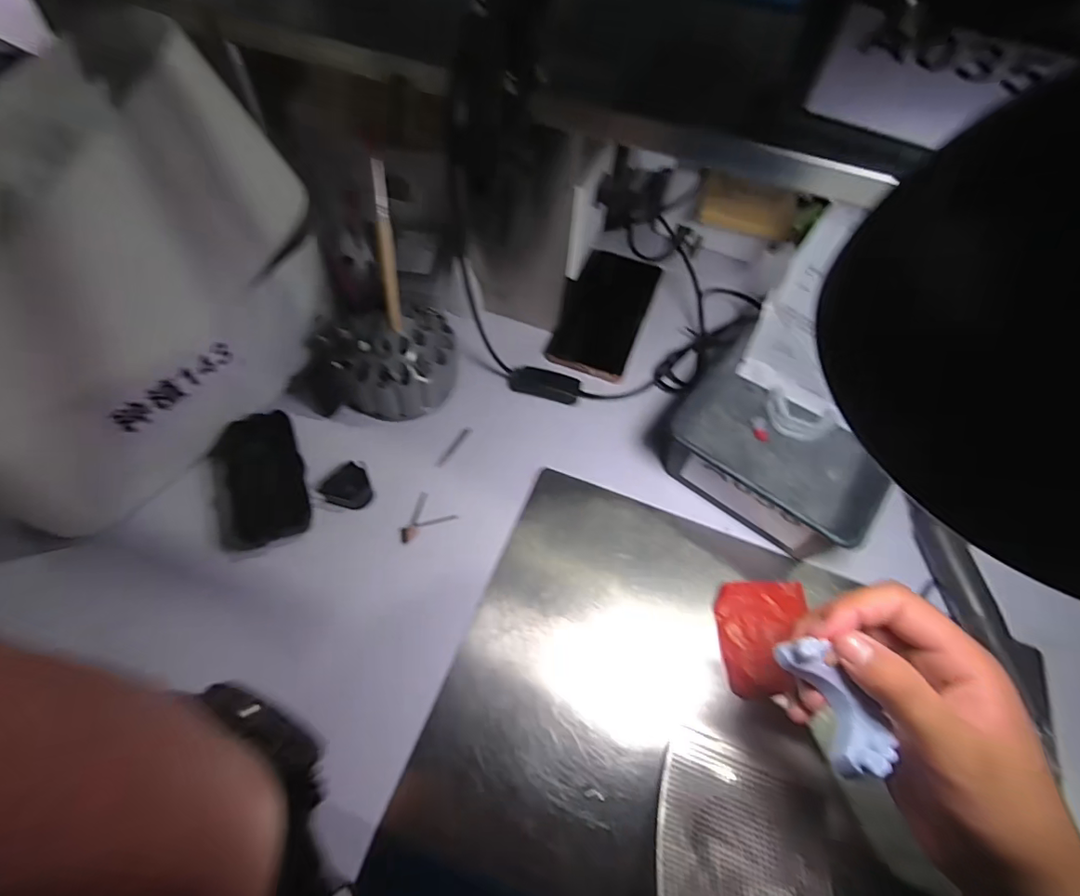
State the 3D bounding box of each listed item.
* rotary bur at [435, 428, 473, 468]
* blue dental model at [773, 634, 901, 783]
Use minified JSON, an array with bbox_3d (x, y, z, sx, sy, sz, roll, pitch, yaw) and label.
[{"bbox_3d":[-0.074,-0.002,0.445,0.008,0.004,0.046,28,62,12],"label":"rotary bur"},{"bbox_3d":[0.142,0.121,0.249,0.029,0.017,0.061,-20,63,-15],"label":"blue dental model"}]

